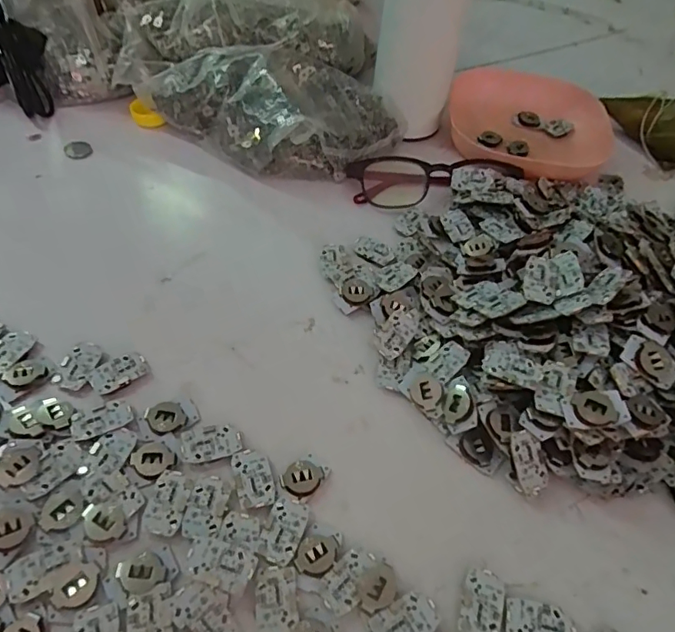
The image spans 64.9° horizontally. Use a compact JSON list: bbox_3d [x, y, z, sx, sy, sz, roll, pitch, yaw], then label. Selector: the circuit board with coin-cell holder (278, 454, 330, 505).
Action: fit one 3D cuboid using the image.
[{"bbox_3d":[-0.017,0.080,0.264,0.018,0.004,0.024,34,57,20],"label":"circuit board with coin-cell holder"}]

